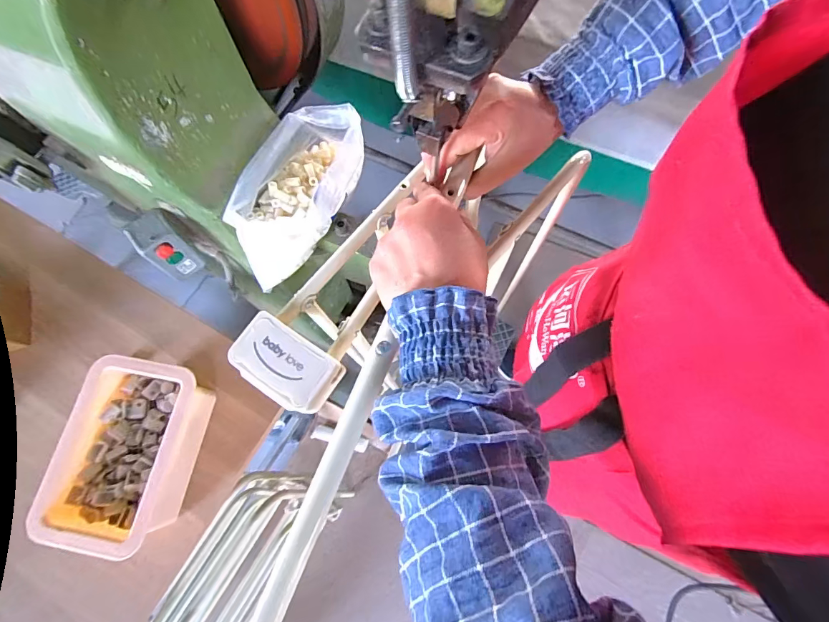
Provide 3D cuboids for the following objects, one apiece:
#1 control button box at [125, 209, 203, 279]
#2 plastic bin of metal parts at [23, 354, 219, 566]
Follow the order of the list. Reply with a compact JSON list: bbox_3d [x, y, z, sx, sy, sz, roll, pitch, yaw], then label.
[{"bbox_3d":[-0.318,-0.085,0.530,0.054,0.078,0.052,-38,74,-10],"label":"control button box"},{"bbox_3d":[-0.349,0.171,0.515,0.134,0.096,0.211,9,72,5],"label":"plastic bin of metal parts"}]

